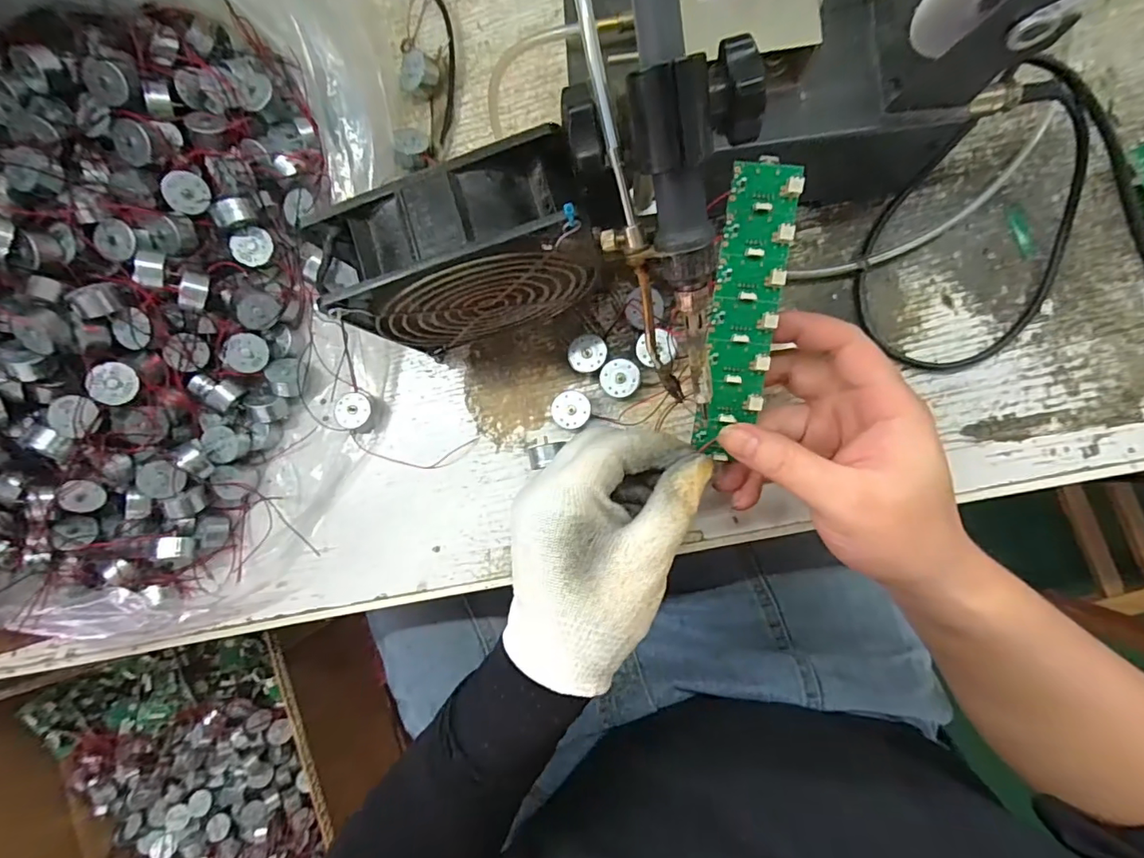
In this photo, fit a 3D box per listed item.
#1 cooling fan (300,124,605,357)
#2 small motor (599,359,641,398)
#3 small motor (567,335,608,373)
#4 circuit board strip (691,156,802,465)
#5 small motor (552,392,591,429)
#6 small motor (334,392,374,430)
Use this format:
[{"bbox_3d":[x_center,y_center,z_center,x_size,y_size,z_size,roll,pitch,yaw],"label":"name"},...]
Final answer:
[{"bbox_3d":[-0.047,-0.081,0.268,0.118,0.119,0.048,-14,87,7],"label":"cooling fan"},{"bbox_3d":[0.029,-0.030,0.311,0.023,0.013,0.022,-5,87,8],"label":"small motor"},{"bbox_3d":[0.010,-0.045,0.313,0.023,0.015,0.022,-5,87,8],"label":"small motor"},{"bbox_3d":[0.082,-0.054,0.246,0.031,0.006,0.134,7,103,5],"label":"circuit board strip"},{"bbox_3d":[0.000,-0.011,0.313,0.023,0.015,0.022,0,88,8],"label":"small motor"},{"bbox_3d":[-0.138,-0.011,0.328,0.020,0.014,0.023,0,88,8],"label":"small motor"}]

